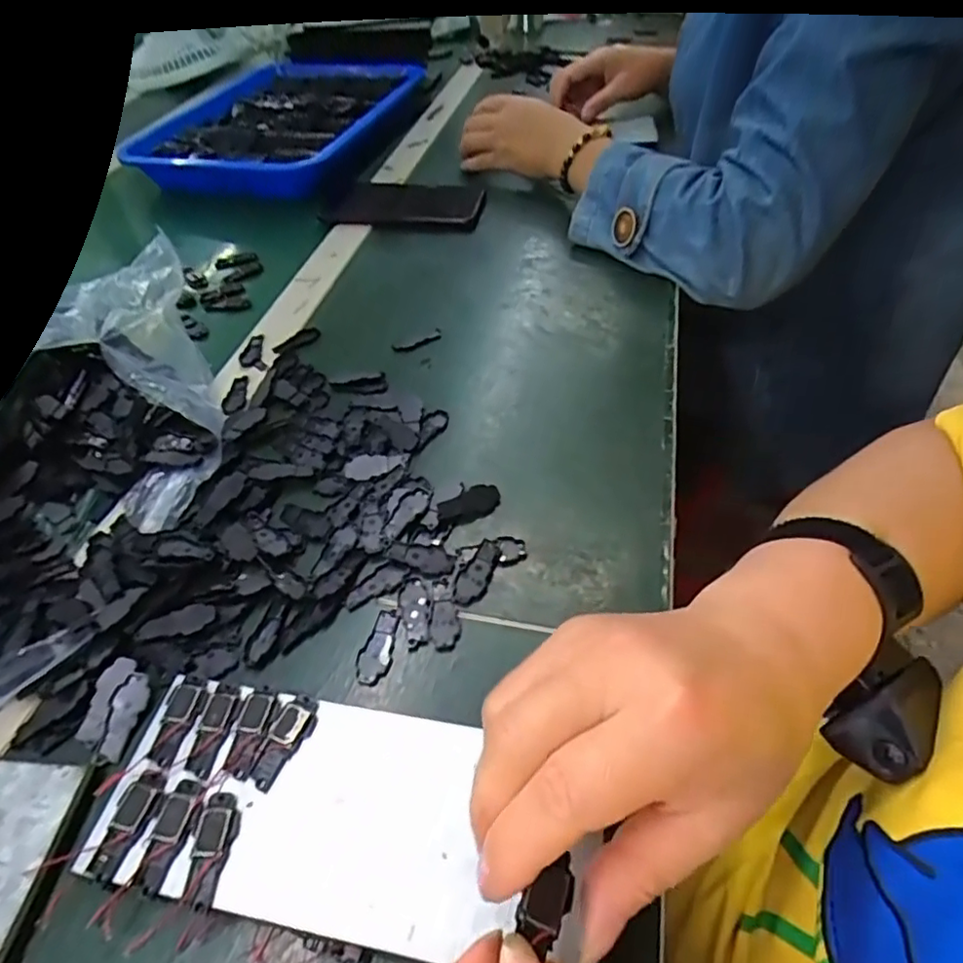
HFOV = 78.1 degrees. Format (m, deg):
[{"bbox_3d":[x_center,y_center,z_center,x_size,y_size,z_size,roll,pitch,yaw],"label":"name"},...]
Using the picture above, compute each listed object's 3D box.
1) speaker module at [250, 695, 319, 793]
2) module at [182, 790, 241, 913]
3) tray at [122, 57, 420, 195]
[{"bbox_3d":[-0.085,0.109,0.254,0.016,0.006,0.038,21,54,21],"label":"speaker module"},{"bbox_3d":[-0.104,0.140,0.227,0.014,0.004,0.038,3,50,6],"label":"module"},{"bbox_3d":[-0.231,-0.470,0.757,0.234,0.039,0.354,7,50,10],"label":"tray"}]

